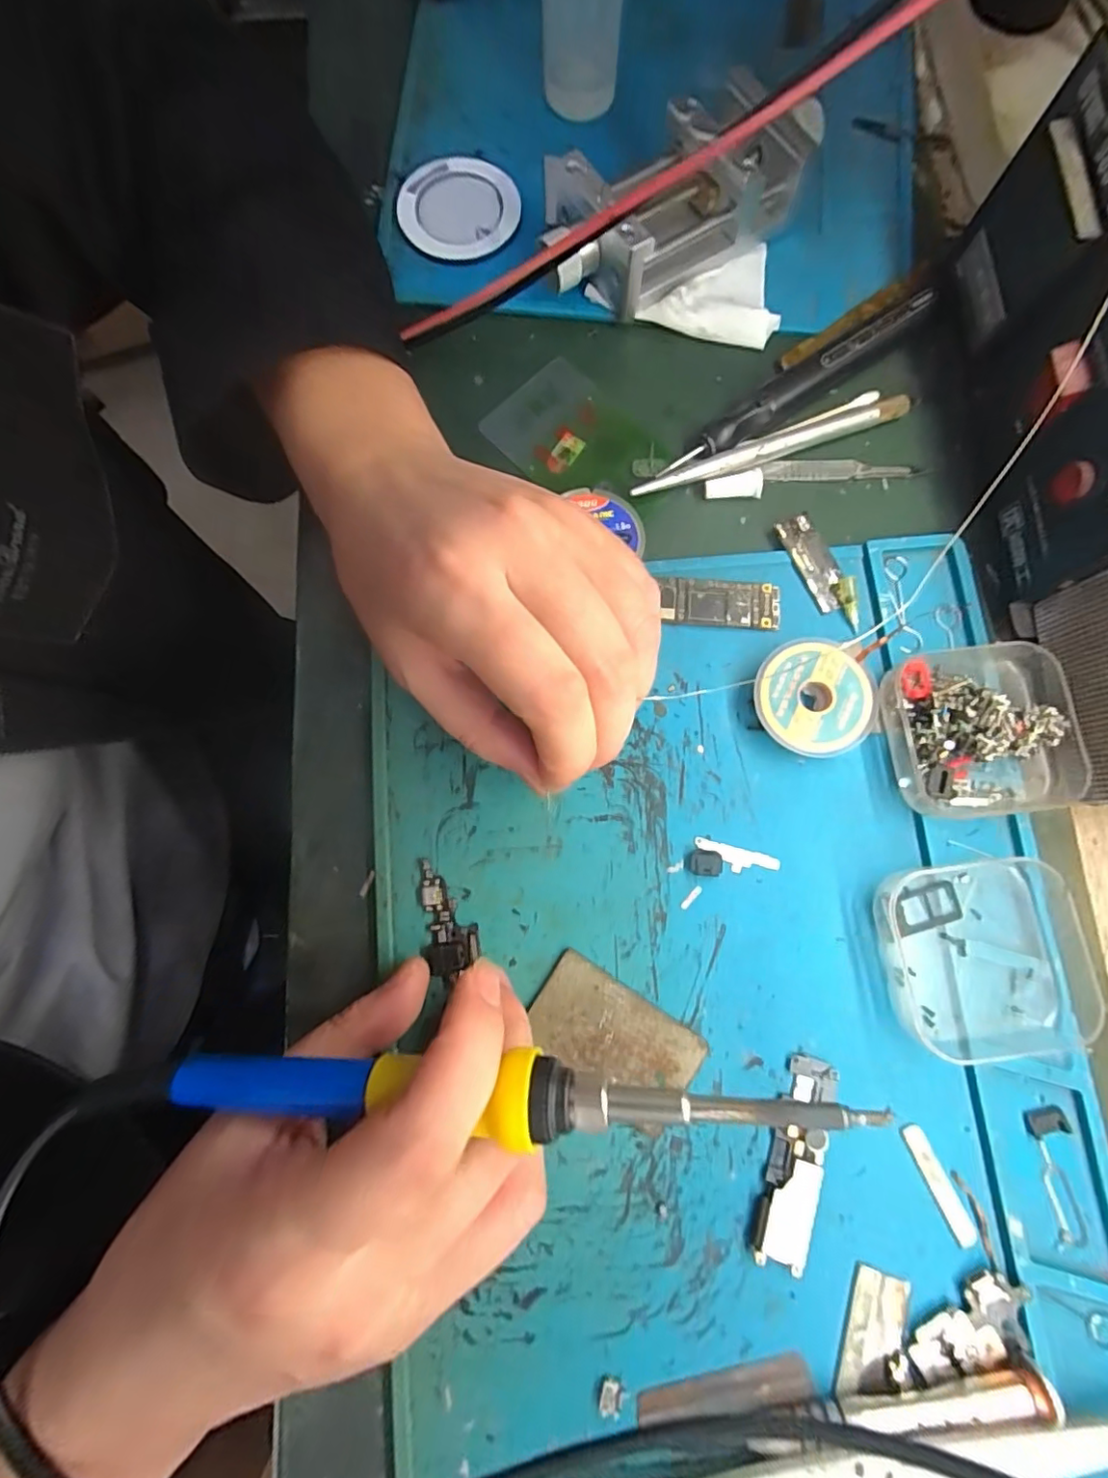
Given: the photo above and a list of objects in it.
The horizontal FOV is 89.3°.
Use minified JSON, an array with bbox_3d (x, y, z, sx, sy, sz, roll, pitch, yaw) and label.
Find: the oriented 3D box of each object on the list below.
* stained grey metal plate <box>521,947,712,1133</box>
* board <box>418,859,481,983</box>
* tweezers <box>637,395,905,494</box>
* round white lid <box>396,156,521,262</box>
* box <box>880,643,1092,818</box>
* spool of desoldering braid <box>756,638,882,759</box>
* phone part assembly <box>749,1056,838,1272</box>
[{"bbox_3d":[0.021,0.107,0.201,0.060,0.004,0.035,33,81,7],"label":"stained grey metal plate"},{"bbox_3d":[-0.041,0.066,0.209,0.019,0.004,0.042,-19,77,-3],"label":"board"},{"bbox_3d":[0.094,-0.125,0.242,0.125,0.009,0.010,-20,79,-3],"label":"tweezers"},{"bbox_3d":[-0.045,-0.250,0.267,0.056,0.012,0.056,0,79,1],"label":"round white lid"},{"bbox_3d":[0.162,-0.003,0.210,0.066,0.025,0.061,-7,79,-1],"label":"box"},{"bbox_3d":[0.100,-0.015,0.218,0.044,0.013,0.044,0,79,1],"label":"spool of desoldering braid"},{"bbox_3d":[0.083,0.145,0.193,0.017,0.004,0.065,17,79,4],"label":"phone part assembly"}]

